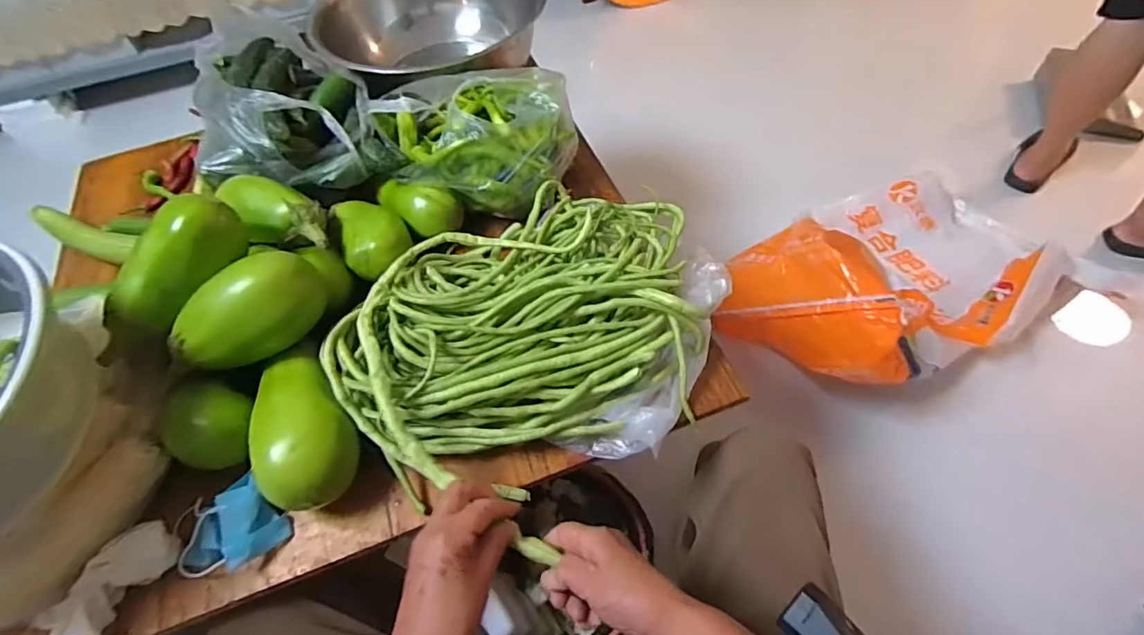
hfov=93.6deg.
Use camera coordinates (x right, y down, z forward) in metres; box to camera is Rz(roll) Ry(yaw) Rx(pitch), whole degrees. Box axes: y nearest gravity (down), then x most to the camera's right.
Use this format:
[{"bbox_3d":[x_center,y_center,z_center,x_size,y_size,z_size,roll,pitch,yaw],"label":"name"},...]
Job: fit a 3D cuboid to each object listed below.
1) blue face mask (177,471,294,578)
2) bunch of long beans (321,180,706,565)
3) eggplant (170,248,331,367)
[{"bbox_3d":[-0.323,0.196,0.503,0.095,0.040,0.074,-25,58,-12],"label":"blue face mask"},{"bbox_3d":[-0.040,0.003,0.570,0.324,0.081,0.400,20,60,17],"label":"bunch of long beans"},{"bbox_3d":[-0.318,-0.004,0.532,0.139,0.073,0.070,-29,59,-14],"label":"eggplant"}]

